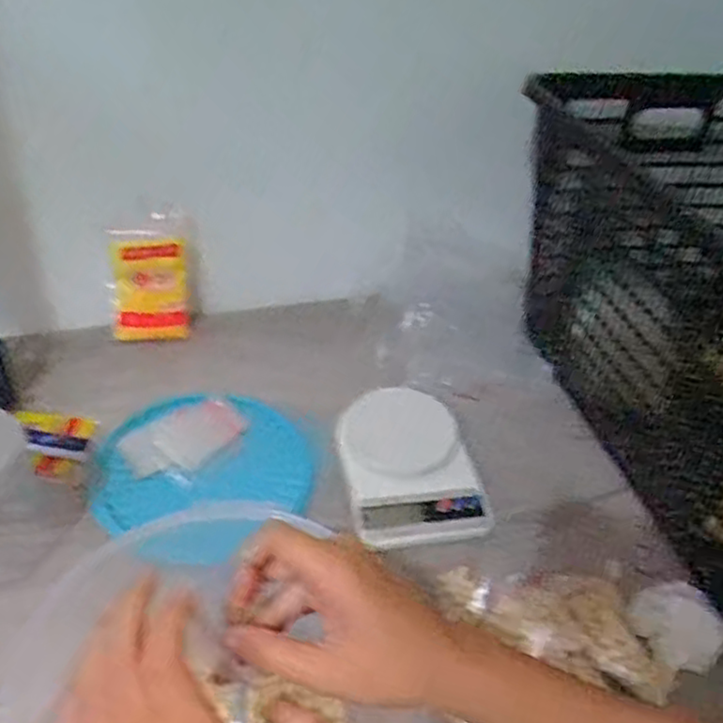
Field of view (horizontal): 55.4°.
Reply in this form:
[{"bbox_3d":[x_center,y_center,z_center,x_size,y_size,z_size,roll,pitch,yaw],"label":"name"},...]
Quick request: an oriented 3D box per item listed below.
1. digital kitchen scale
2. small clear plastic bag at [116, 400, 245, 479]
[{"bbox_3d":[0.048,0.096,0.677,0.125,0.033,0.162,-5,42,-14],"label":"digital kitchen scale"},{"bbox_3d":[-0.178,0.076,0.693,0.116,0.014,0.060,-24,49,-31],"label":"small clear plastic bag"}]

